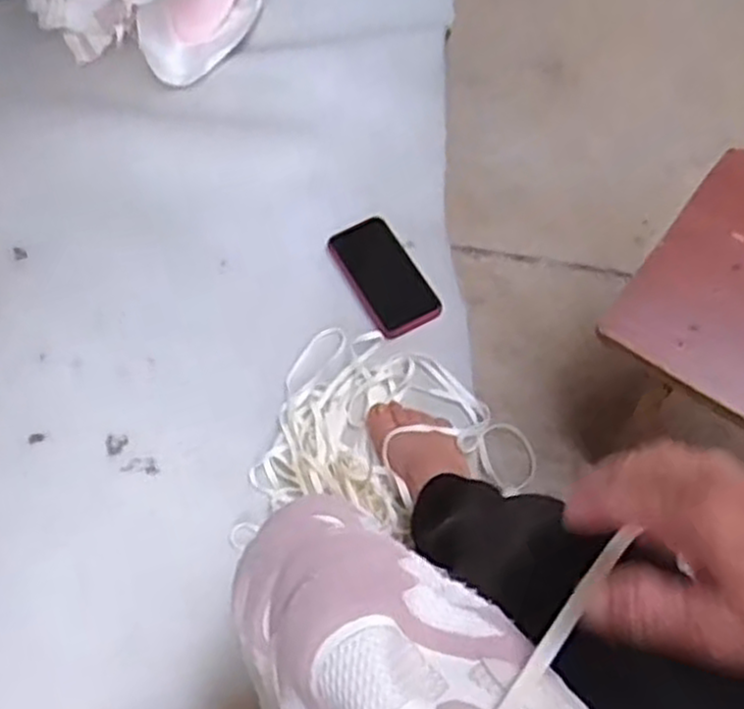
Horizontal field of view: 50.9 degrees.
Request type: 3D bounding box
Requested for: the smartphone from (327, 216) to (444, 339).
[{"bbox_3d":[0.015,-0.099,0.962,0.082,0.009,0.169,-26,65,-11],"label":"smartphone"}]

